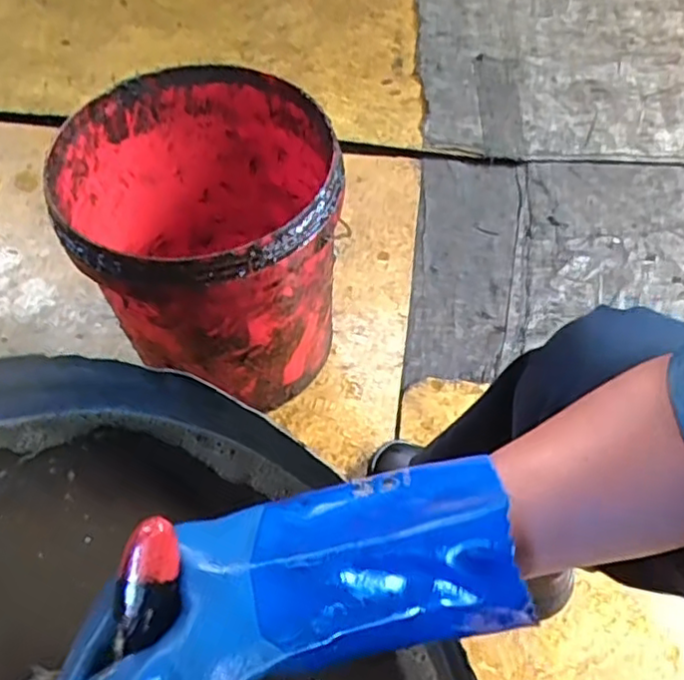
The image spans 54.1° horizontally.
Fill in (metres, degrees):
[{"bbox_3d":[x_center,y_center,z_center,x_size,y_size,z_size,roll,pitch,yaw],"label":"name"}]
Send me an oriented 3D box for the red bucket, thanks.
[{"bbox_3d":[-0.156,-0.122,0.800,0.282,0.262,0.311,-27,60,-16],"label":"red bucket"}]

